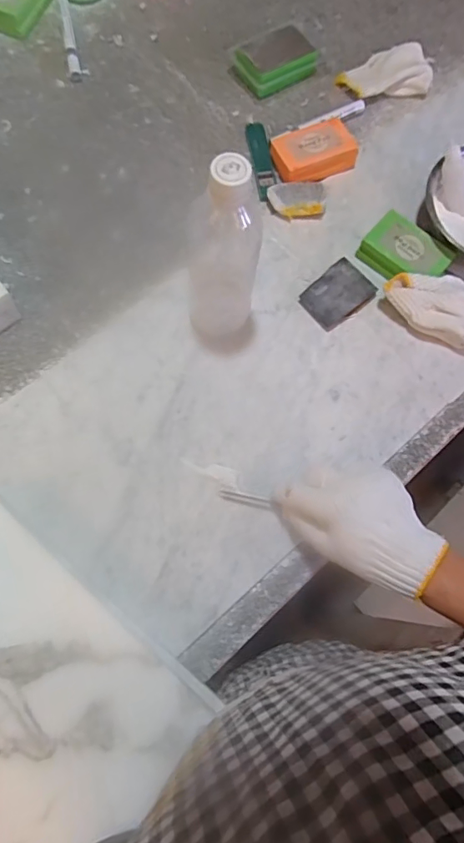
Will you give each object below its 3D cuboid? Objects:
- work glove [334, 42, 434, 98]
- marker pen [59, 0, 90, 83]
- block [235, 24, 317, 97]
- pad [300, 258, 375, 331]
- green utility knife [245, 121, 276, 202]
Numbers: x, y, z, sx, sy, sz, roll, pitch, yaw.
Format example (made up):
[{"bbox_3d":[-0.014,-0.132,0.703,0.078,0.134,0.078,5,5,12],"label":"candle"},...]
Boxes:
[{"bbox_3d":[0.209,-0.472,0.658,0.124,0.026,0.074,-13,74,-6],"label":"work glove"},{"bbox_3d":[-0.221,-0.523,0.654,0.023,0.018,0.141,-15,74,-6],"label":"marker pen"},{"bbox_3d":[0.057,-0.475,0.637,0.102,0.036,0.066,-39,78,-12],"label":"block"},{"bbox_3d":[0.120,-0.144,0.546,0.079,0.014,0.056,-40,78,-13],"label":"pad"},{"bbox_3d":[0.037,-0.330,0.609,0.024,0.015,0.123,-7,73,-4],"label":"green utility knife"}]

